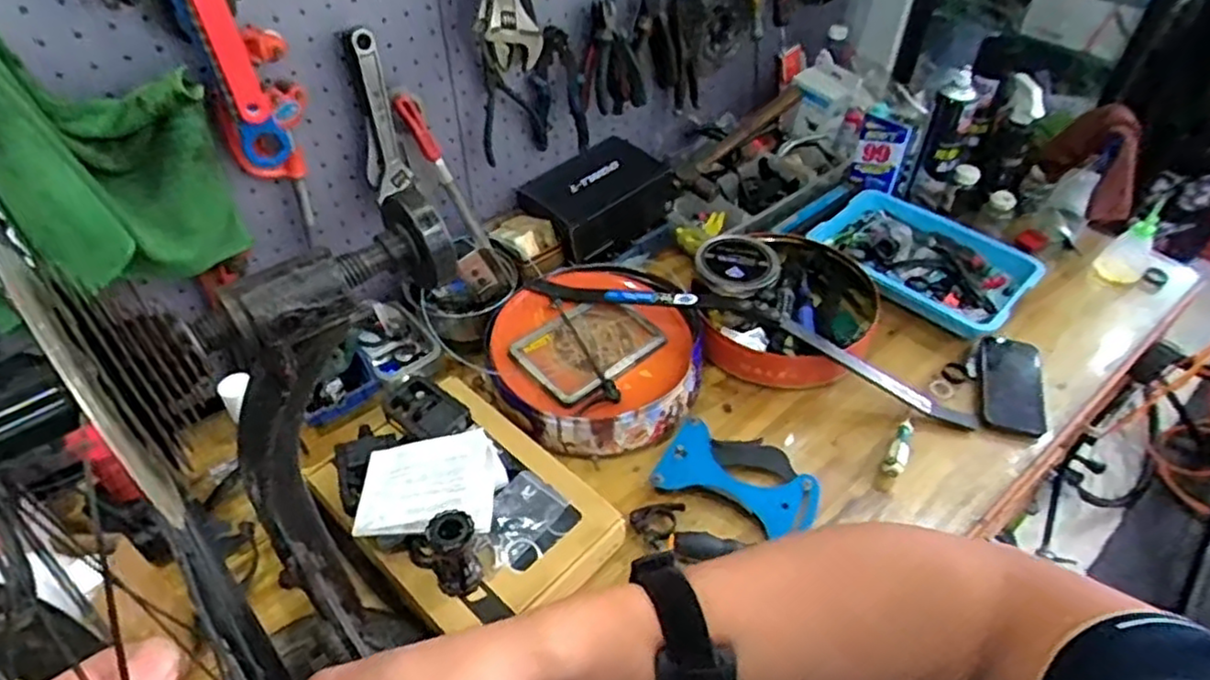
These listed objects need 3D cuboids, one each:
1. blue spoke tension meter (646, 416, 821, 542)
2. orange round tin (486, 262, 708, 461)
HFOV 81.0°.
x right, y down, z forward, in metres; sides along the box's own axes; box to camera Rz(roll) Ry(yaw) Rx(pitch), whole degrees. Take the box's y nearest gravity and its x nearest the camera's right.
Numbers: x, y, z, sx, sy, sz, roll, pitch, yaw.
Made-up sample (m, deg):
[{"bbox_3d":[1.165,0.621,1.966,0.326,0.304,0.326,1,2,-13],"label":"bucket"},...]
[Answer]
[{"bbox_3d":[0.169,0.175,0.893,0.199,0.036,0.122,17,47,17],"label":"blue spoke tension meter"},{"bbox_3d":[-0.005,0.013,0.985,0.277,0.073,0.301,23,49,22],"label":"orange round tin"}]

